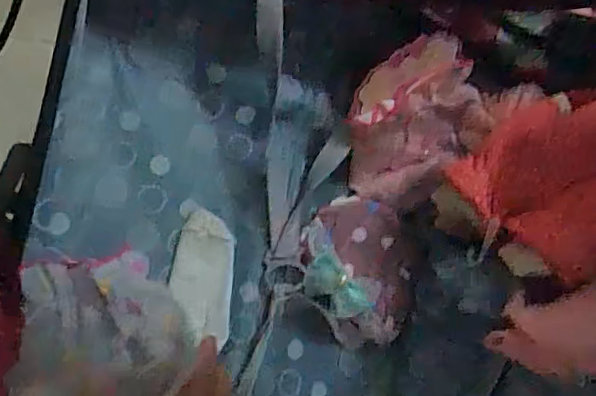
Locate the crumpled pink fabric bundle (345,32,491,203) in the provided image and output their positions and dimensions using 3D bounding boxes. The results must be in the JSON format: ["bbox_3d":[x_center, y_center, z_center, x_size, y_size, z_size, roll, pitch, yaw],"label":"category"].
[{"bbox_3d":[0.106,-0.068,0.540,0.131,0.129,0.079,-30,72,-11],"label":"crumpled pink fabric bundle"}]

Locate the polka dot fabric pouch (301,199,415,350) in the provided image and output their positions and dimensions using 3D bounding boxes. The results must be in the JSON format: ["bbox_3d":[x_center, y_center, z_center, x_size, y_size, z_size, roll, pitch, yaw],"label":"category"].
[{"bbox_3d":[0.055,0.065,0.536,0.101,0.062,0.131,-2,70,-1],"label":"polka dot fabric pouch"}]

